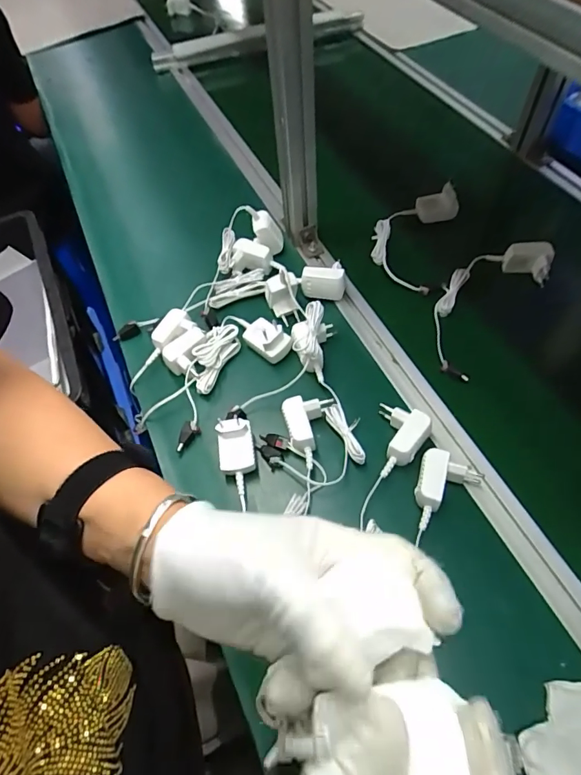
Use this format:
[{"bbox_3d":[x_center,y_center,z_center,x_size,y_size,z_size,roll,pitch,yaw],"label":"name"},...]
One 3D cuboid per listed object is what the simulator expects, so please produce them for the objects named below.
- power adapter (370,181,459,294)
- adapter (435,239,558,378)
[{"bbox_3d":[0.183,-0.241,0.681,0.107,0.044,0.198,19,61,15],"label":"power adapter"},{"bbox_3d":[0.257,-0.121,0.610,0.103,0.049,0.242,36,67,23],"label":"adapter"}]

